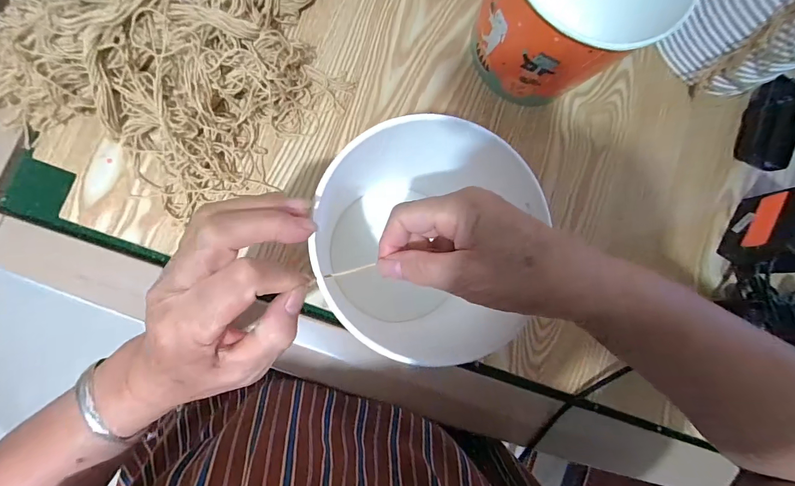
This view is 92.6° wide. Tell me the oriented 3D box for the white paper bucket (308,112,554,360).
[{"bbox_3d":[0.016,0.001,0.314,0.160,0.145,0.161,1,85,-8],"label":"white paper bucket"}]

